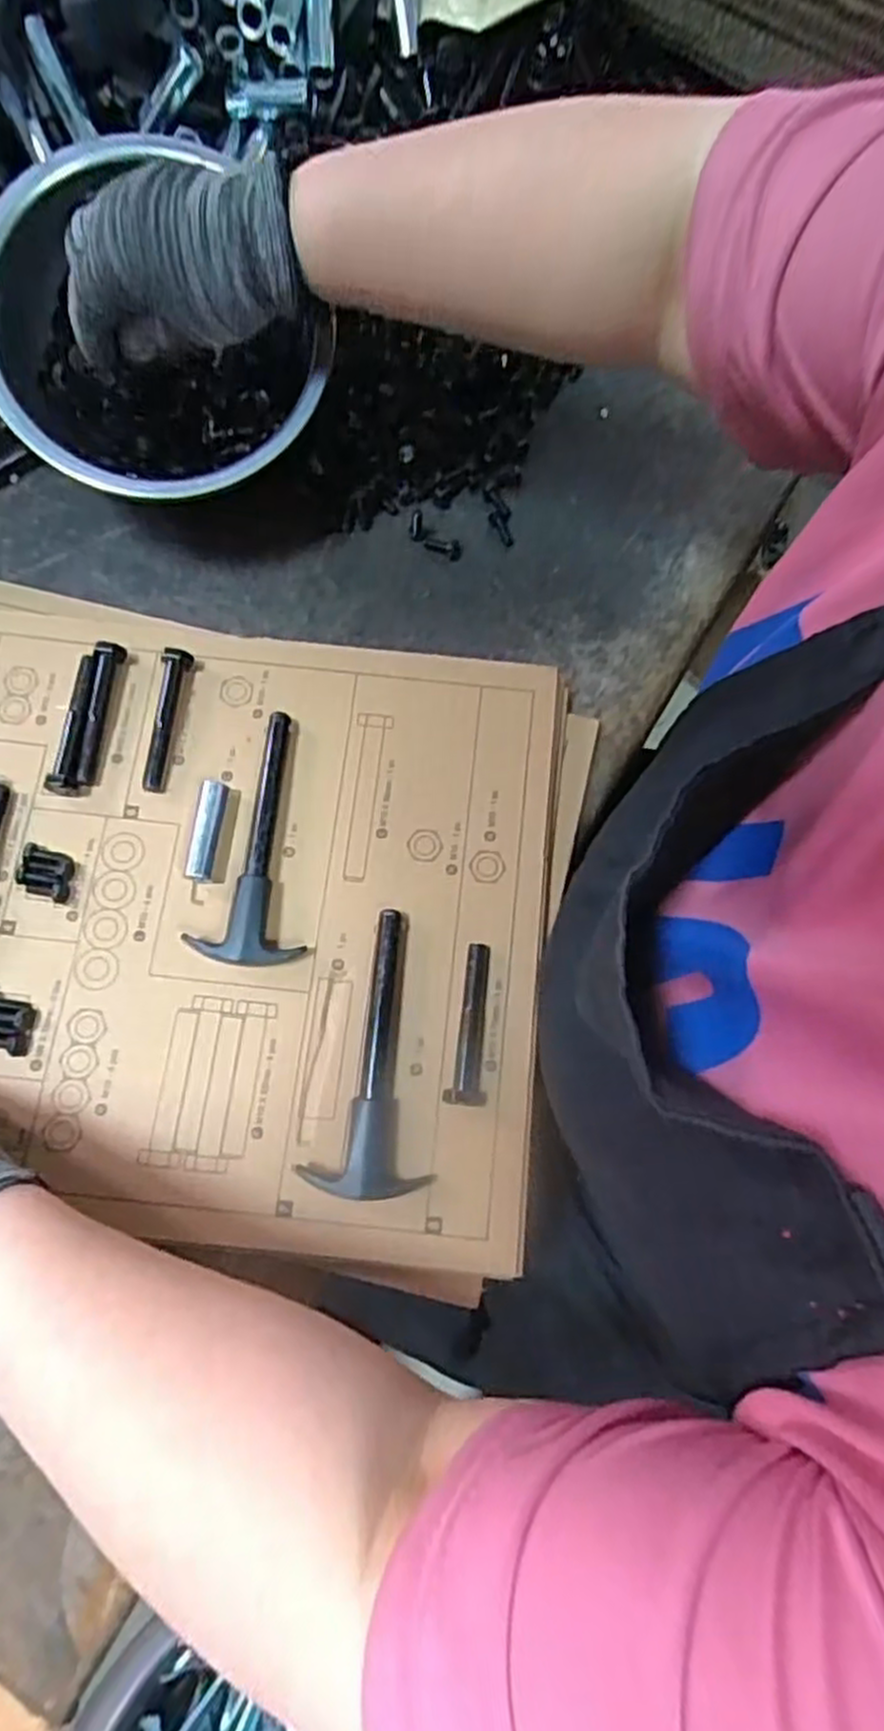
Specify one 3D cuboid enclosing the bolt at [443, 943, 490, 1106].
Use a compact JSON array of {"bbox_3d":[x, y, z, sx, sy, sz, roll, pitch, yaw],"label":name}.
[{"bbox_3d":[0.013,0.074,0.358,0.018,0.016,0.075,4,77,0],"label":"bolt"}]

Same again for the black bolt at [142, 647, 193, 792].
[{"bbox_3d":[-0.145,-0.077,0.387,0.017,0.017,0.078,9,77,1],"label":"black bolt"}]

